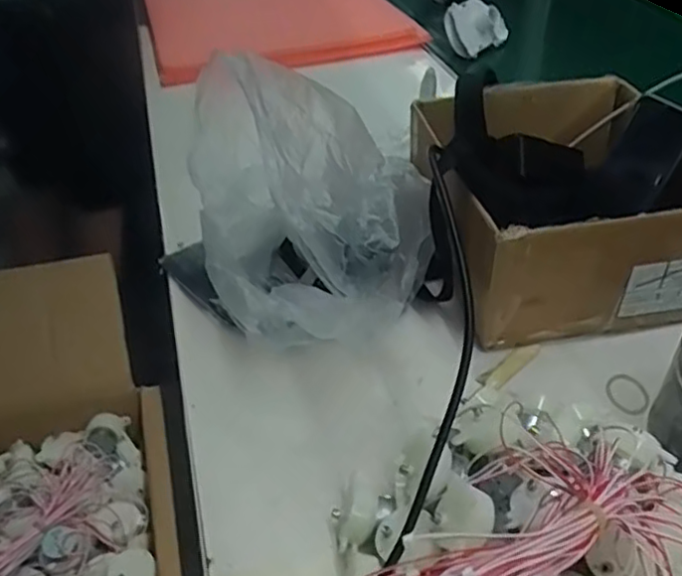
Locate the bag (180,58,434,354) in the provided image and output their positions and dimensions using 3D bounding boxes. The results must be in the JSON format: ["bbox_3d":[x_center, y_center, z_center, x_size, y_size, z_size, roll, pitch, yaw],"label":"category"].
[{"bbox_3d":[-0.027,-0.056,0.483,0.181,0.183,0.164,18,44,23],"label":"bag"}]

